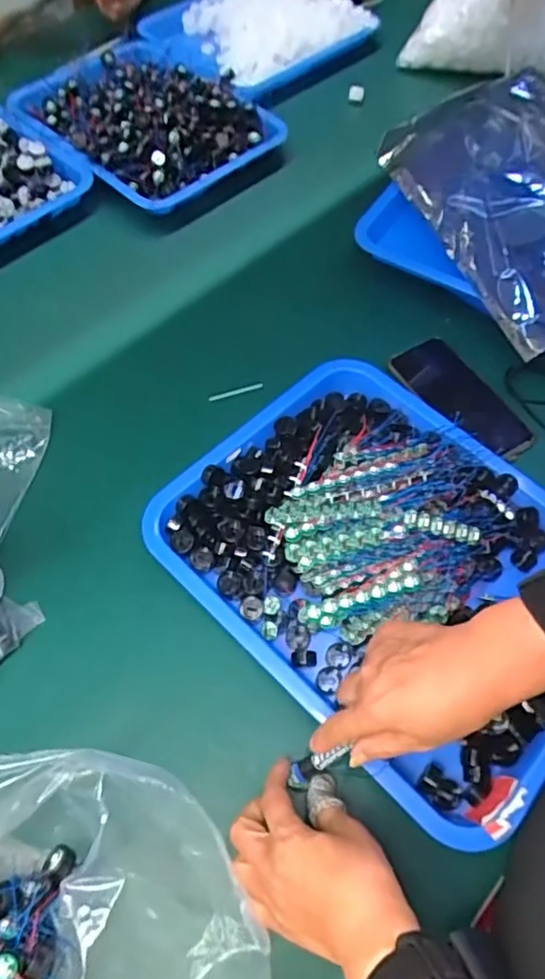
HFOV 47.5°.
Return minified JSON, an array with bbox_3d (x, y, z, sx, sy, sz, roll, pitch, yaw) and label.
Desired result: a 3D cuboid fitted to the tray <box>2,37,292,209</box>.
[{"bbox_3d":[-0.153,-0.467,0.775,0.273,0.048,0.220,40,66,18],"label":"tray"}]

